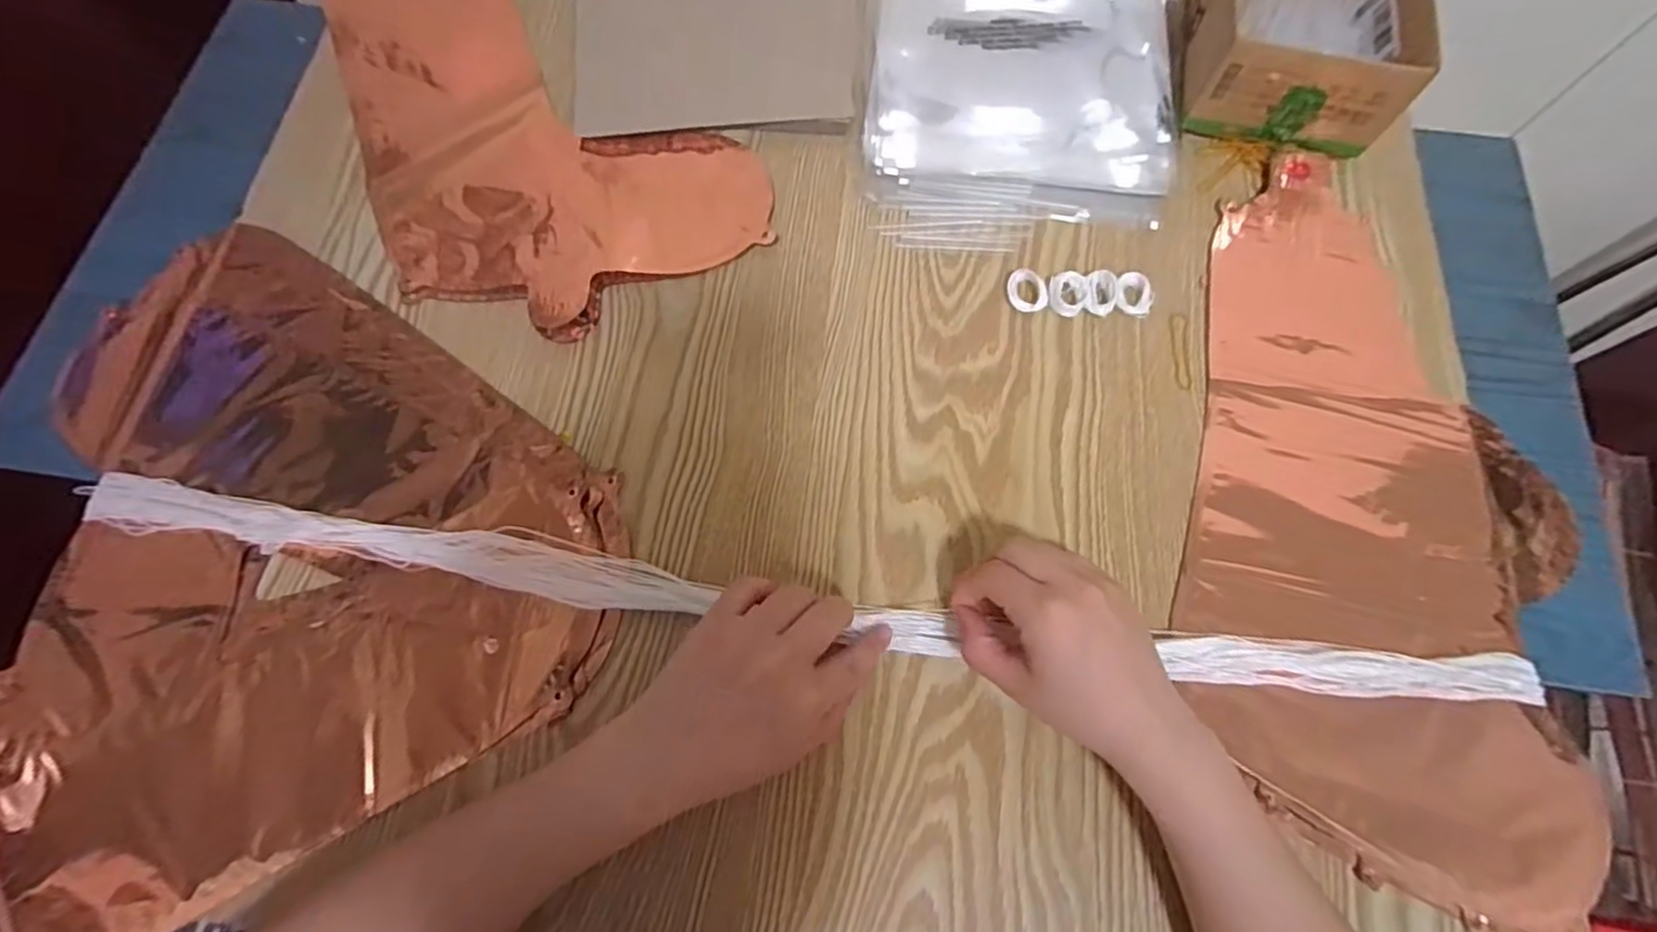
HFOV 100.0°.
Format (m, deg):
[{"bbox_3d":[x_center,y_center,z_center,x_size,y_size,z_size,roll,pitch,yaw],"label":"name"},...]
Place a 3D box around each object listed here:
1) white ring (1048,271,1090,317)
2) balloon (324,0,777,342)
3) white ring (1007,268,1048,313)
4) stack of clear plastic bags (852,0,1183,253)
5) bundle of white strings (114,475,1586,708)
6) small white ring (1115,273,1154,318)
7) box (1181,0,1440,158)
[{"bbox_3d":[0.152,-0.110,0.442,0.024,0.009,0.029,16,71,5],"label":"white ring"},{"bbox_3d":[-0.241,-0.246,0.481,0.211,0.016,0.404,-43,77,-14],"label":"balloon"},{"bbox_3d":[0.127,-0.112,0.444,0.023,0.008,0.028,-13,71,-5],"label":"white ring"},{"bbox_3d":[0.135,-0.276,0.493,0.223,0.022,0.275,7,71,2],"label":"stack of clear plastic bags"},{"bbox_3d":[-0.017,0.073,0.379,0.781,0.016,0.033,7,71,2],"label":"bundle of white strings"},{"bbox_3d":[0.195,-0.109,0.440,0.025,0.011,0.022,32,73,10],"label":"small white ring"},{"bbox_3d":[0.323,-0.316,0.482,0.125,0.066,0.191,13,71,4],"label":"box"}]

